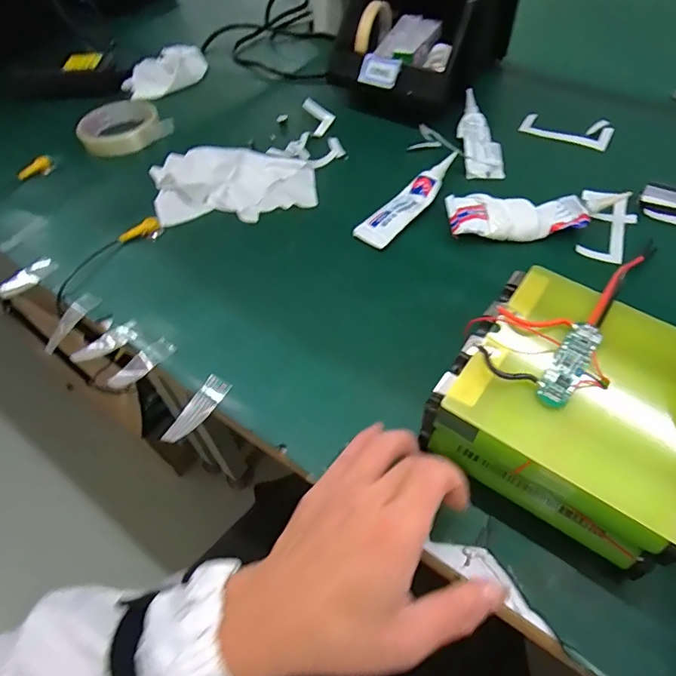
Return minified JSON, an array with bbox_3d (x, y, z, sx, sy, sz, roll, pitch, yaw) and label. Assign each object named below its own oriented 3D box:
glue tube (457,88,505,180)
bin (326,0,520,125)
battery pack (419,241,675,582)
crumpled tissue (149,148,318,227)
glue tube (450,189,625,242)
[{"bbox_3d":[0.164,-0.242,0.556,0.044,0.026,0.141,-2,53,2],"label":"glue tube"},{"bbox_3d":[0.121,-0.397,0.616,0.153,0.131,0.265,30,60,23],"label":"bin"},{"bbox_3d":[0.153,0.035,0.291,0.148,0.068,0.142,30,58,23],"label":"battery pack"},{"bbox_3d":[-0.115,-0.172,0.509,0.176,0.031,0.099,-4,53,0],"label":"crumpled tissue"},{"bbox_3d":[0.194,-0.121,0.459,0.172,0.029,0.051,0,53,3],"label":"glue tube"}]

